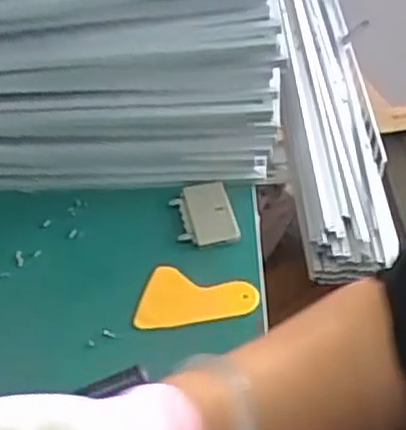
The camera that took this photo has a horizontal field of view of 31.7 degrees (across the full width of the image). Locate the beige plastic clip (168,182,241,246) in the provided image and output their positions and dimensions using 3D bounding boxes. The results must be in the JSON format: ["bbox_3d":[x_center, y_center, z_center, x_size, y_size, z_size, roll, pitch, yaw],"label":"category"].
[{"bbox_3d":[0.001,-0.003,0.716,0.058,0.017,0.082,-11,43,-4],"label":"beige plastic clip"}]

